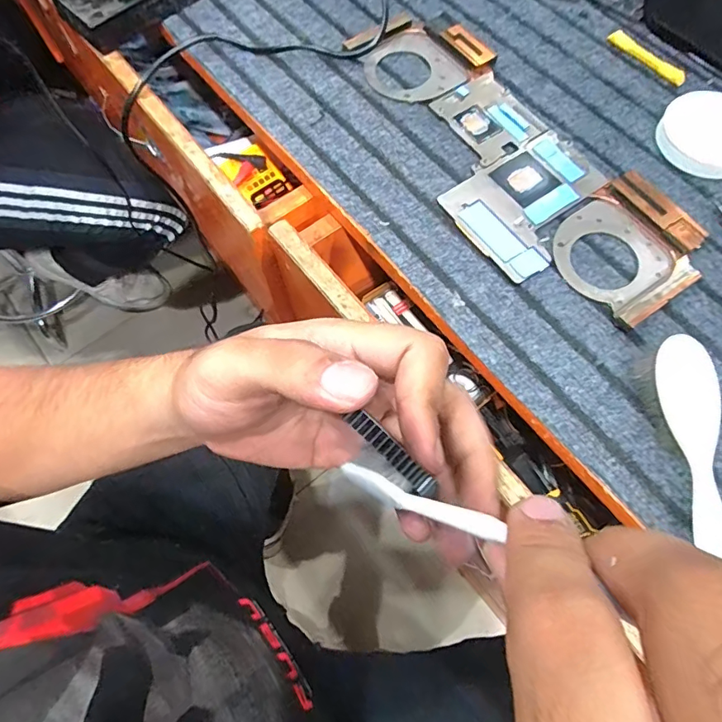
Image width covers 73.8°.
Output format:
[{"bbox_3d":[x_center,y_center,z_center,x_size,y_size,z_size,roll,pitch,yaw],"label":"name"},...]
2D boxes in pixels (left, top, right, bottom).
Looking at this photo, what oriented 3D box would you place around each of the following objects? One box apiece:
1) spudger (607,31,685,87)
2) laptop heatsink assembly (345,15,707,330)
[{"bbox_3d":[0.258,-0.275,0.433,0.013,0.008,0.080,-37,73,-14],"label":"spudger"},{"bbox_3d":[0.112,-0.168,0.389,0.131,0.012,0.339,-34,72,-13],"label":"laptop heatsink assembly"}]

